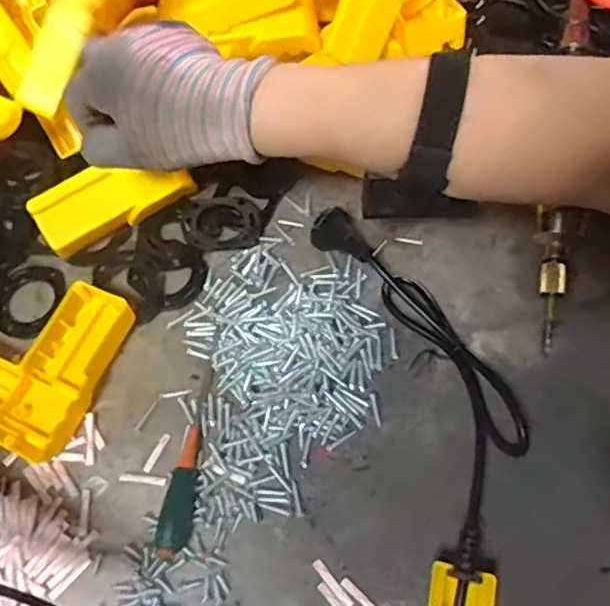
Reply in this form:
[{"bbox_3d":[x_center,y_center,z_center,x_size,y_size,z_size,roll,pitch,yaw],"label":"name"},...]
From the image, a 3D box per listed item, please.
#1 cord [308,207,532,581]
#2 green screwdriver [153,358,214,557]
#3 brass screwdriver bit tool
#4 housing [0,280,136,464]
[{"bbox_3d":[0.083,0.036,0.396,0.078,0.031,0.244,-20,63,-6],"label":"cord"},{"bbox_3d":[-0.073,0.095,0.383,0.019,0.019,0.119,6,63,7],"label":"green screwdriver"},{"bbox_3d":[0.168,-0.016,0.418,0.018,0.015,0.099,1,85,5],"label":"brass screwdriver bit tool"},{"bbox_3d":[-0.202,0.030,0.421,0.146,0.028,0.115,21,66,14],"label":"housing"}]

